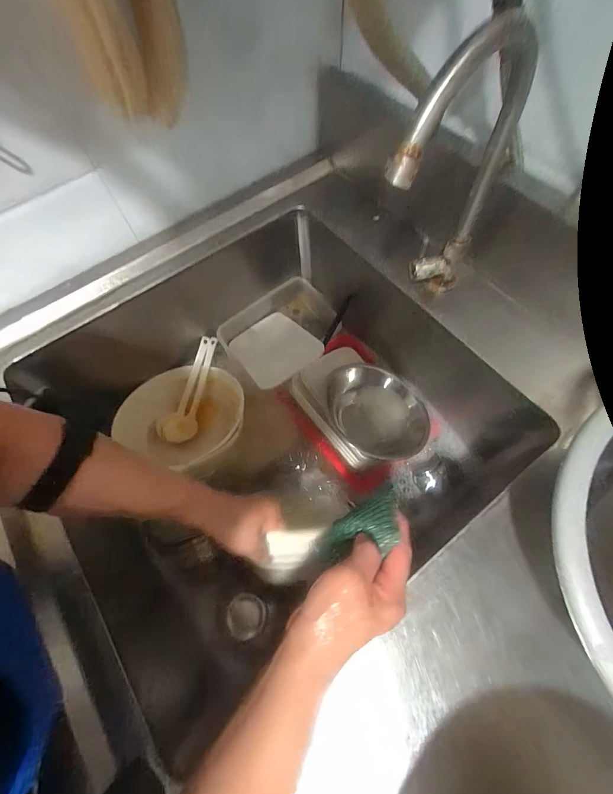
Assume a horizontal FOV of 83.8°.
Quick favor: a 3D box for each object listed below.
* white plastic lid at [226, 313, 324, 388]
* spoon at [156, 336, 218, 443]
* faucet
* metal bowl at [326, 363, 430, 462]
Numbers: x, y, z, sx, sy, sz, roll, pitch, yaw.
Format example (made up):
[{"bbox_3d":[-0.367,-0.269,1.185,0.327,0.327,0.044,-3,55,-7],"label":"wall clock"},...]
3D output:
[{"bbox_3d":[-0.065,-0.096,0.652,0.140,0.012,0.194,-33,46,-17],"label":"white plastic lid"},{"bbox_3d":[-0.221,-0.014,0.655,0.061,0.031,0.205,15,83,10],"label":"spoon"},{"bbox_3d":[0.134,-0.179,0.341,0.054,0.278,0.174,31,71,16],"label":"faucet"},{"bbox_3d":[0.127,0.023,0.596,0.146,0.057,0.183,-35,68,-12],"label":"metal bowl"}]

